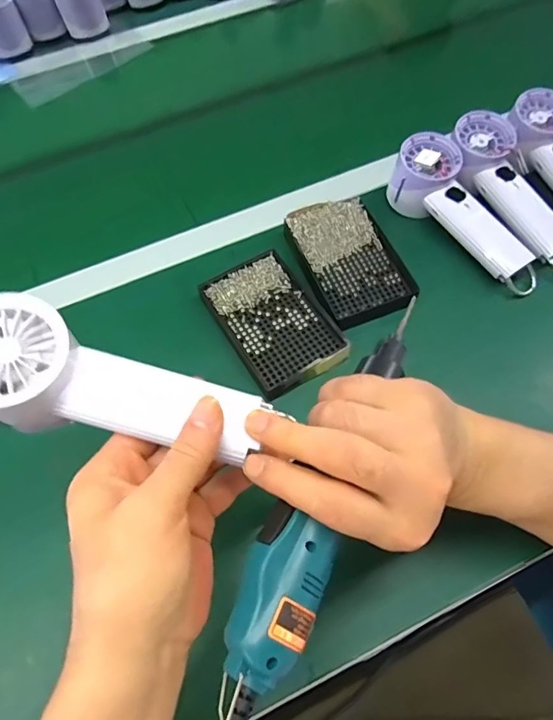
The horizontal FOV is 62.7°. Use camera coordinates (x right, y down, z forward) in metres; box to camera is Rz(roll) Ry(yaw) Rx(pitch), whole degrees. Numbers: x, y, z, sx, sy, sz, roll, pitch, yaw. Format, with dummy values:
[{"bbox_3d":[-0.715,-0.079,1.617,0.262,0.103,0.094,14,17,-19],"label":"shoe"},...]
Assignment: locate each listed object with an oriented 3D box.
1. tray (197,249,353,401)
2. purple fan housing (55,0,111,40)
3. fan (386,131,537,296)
[{"bbox_3d":[-0.005,-0.039,0.435,0.088,0.014,0.140,-30,65,-12],"label":"tray"},{"bbox_3d":[-0.303,-0.548,0.706,0.067,0.058,0.052,-21,63,-7],"label":"purple fan housing"},{"bbox_3d":[0.196,-0.148,0.477,0.065,0.057,0.197,-35,79,-14],"label":"fan"}]

